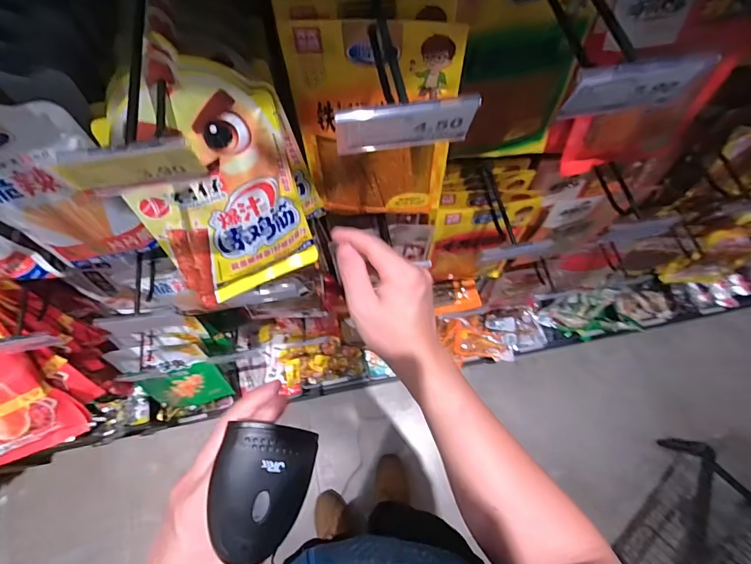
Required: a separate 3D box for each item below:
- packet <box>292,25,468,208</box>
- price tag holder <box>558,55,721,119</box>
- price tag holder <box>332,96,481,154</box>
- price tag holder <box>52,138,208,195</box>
[{"bbox_3d":[0.004,-0.163,0.454,0.156,0.237,0.012,2,57,2],"label":"packet"},{"bbox_3d":[0.189,-0.142,0.298,0.100,0.049,0.011,-10,71,-4],"label":"price tag holder"},{"bbox_3d":[0.022,-0.111,0.292,0.098,0.046,0.009,-10,71,-5],"label":"price tag holder"},{"bbox_3d":[-0.164,-0.078,0.275,0.086,0.046,0.007,-10,71,-5],"label":"price tag holder"}]

